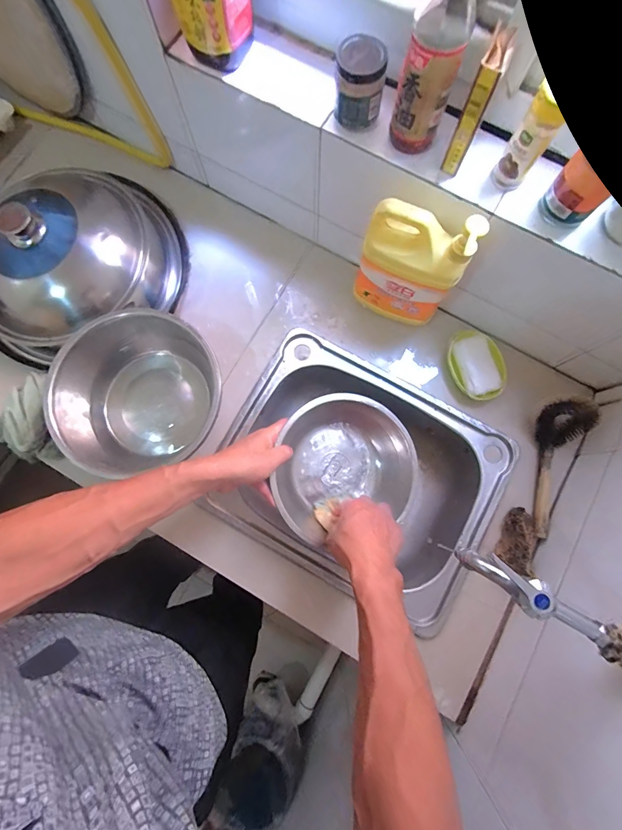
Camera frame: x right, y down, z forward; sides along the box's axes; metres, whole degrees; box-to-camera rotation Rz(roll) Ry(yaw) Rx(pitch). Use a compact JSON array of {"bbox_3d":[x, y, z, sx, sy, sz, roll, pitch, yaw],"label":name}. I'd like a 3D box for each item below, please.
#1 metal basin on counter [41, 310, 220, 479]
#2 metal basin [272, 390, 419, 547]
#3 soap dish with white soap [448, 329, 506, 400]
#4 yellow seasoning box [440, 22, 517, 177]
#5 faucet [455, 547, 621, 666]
[{"bbox_3d":[-0.264,-0.042,0.589,0.240,0.108,0.227,0,80,0],"label":"metal basin on counter"},{"bbox_3d":[0.051,0.083,0.581,0.229,0.082,0.229,1,86,-15],"label":"metal basin"},{"bbox_3d":[0.292,-0.087,0.642,0.085,0.029,0.122,-19,81,-4],"label":"soap dish with white soap"},{"bbox_3d":[0.185,-0.347,0.412,0.022,0.121,0.058,22,80,4],"label":"yellow seasoning box"},{"bbox_3d":[0.259,0.202,0.362,0.202,0.076,0.033,29,81,5],"label":"faucet"}]

